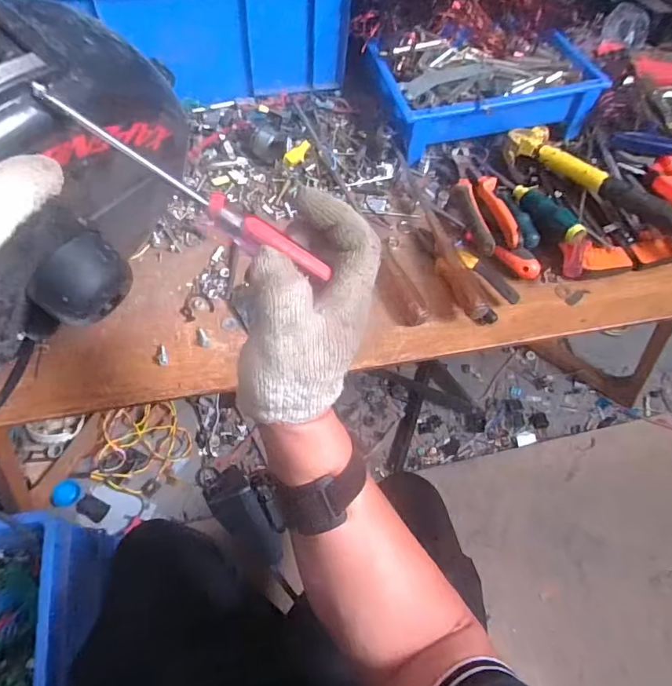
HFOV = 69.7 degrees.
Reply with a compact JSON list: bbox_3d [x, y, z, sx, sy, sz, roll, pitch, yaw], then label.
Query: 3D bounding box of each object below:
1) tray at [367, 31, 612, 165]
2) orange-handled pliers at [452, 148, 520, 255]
[{"bbox_3d":[0.215,-0.378,0.708,0.308,0.070,0.182,-8,60,-9],"label":"tray"},{"bbox_3d":[0.187,-0.191,0.628,0.056,0.038,0.205,-4,60,-7],"label":"orange-handled pliers"}]

